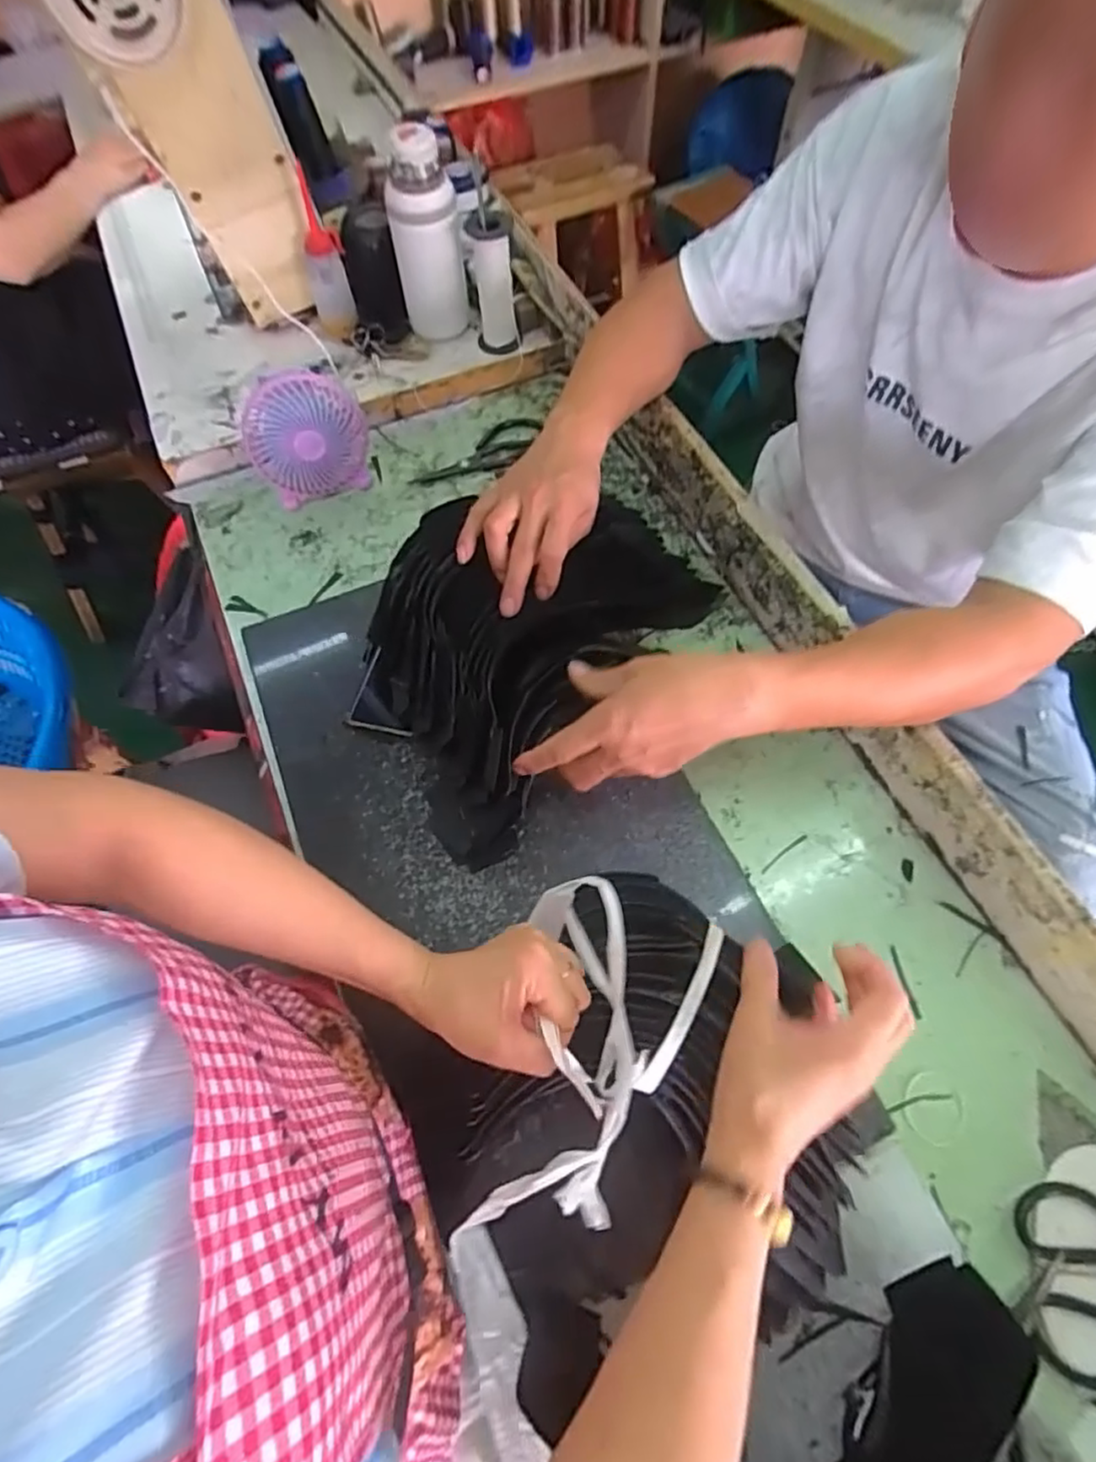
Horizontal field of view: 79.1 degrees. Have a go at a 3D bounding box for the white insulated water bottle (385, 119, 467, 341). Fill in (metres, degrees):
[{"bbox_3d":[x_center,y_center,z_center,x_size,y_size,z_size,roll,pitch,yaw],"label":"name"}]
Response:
[{"bbox_3d":[-0.148,-0.591,0.818,0.079,0.224,0.076,-12,63,-5],"label":"white insulated water bottle"}]

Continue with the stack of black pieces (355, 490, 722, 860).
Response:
[{"bbox_3d":[-0.046,-0.070,0.620,0.249,0.128,0.321,34,69,17],"label":"stack of black pieces"}]

